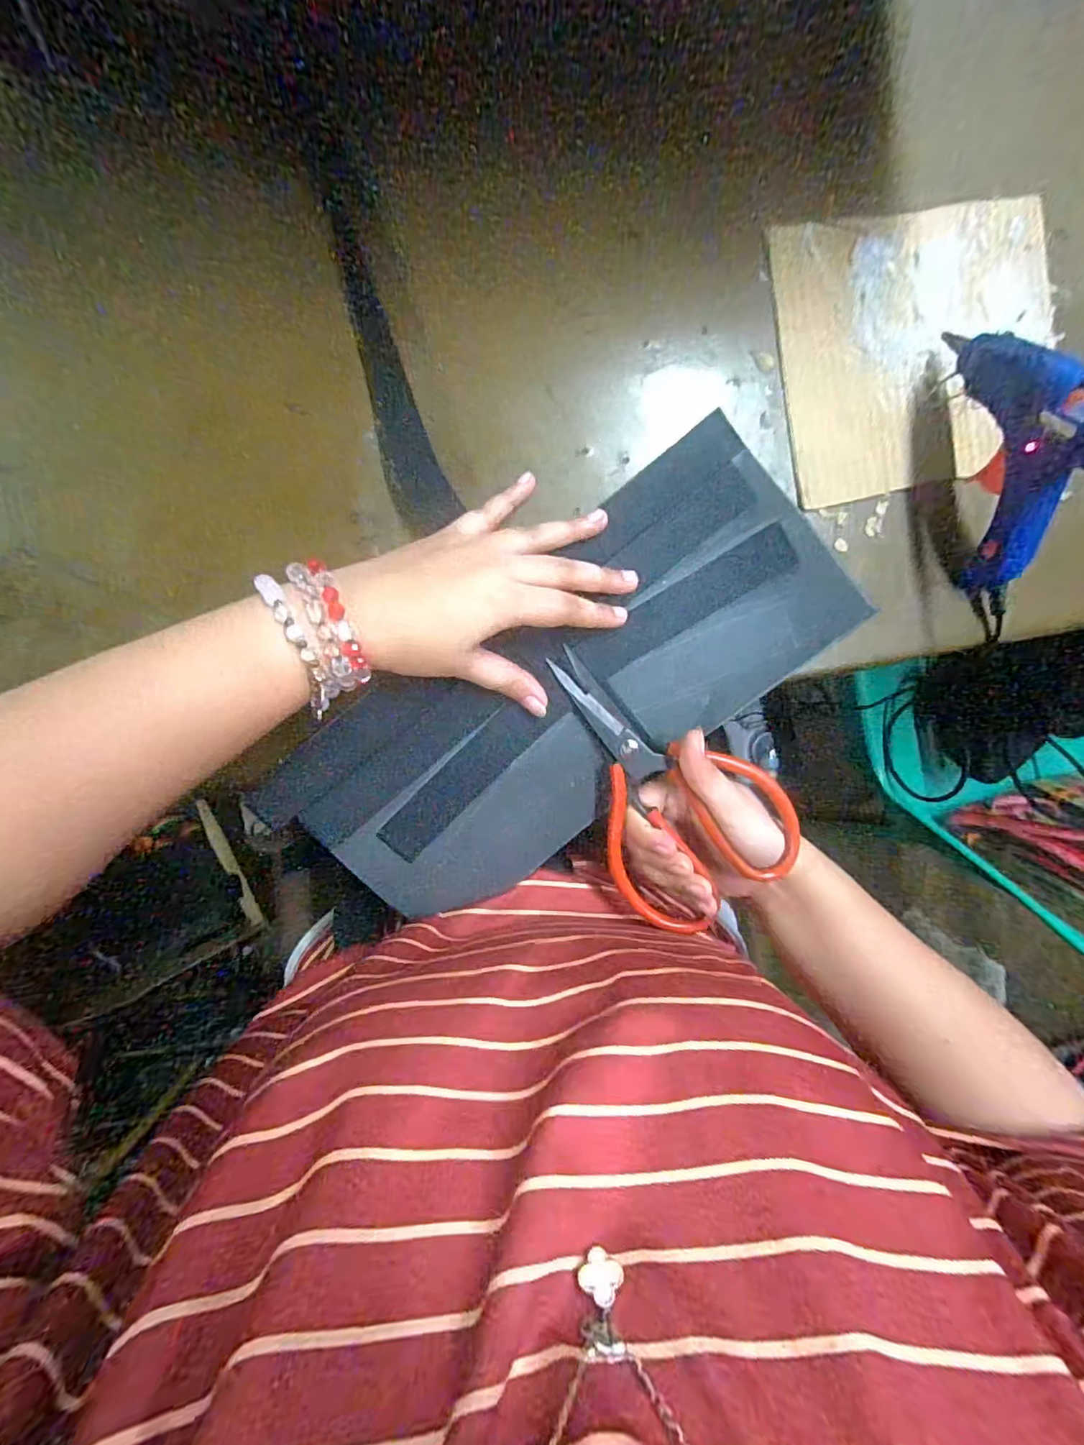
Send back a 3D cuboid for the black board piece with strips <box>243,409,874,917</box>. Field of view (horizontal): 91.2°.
[{"bbox_3d":[0.020,-0.016,0.299,0.317,0.054,0.144,-36,95,-2],"label":"black board piece with strips"}]

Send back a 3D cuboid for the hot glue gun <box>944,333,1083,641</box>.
[{"bbox_3d":[0.264,-0.136,0.272,0.025,0.113,0.162,-14,93,-4],"label":"hot glue gun"}]

